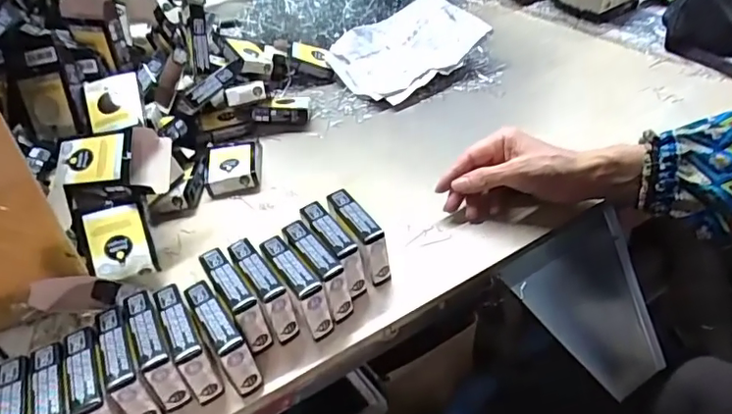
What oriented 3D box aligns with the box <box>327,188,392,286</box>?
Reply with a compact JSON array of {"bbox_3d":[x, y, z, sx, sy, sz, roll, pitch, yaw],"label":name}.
[{"bbox_3d":[-0.006,0.024,0.464,0.020,0.056,0.070,-22,42,-18],"label":"box"}]

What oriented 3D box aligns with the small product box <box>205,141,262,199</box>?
[{"bbox_3d":[-0.146,-0.044,0.599,0.059,0.025,0.076,-9,39,-2],"label":"small product box"}]

